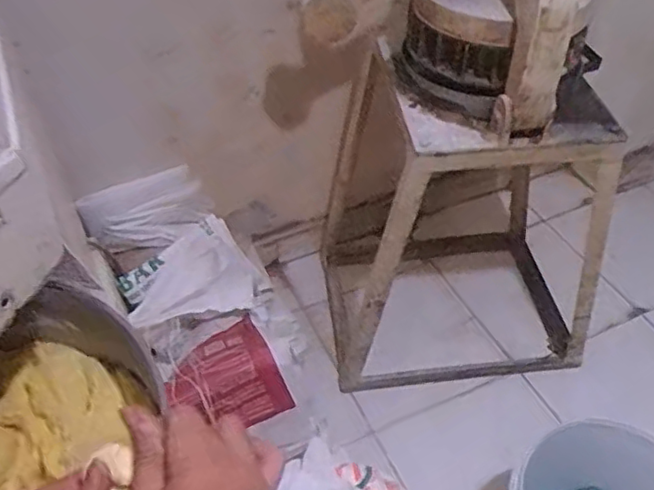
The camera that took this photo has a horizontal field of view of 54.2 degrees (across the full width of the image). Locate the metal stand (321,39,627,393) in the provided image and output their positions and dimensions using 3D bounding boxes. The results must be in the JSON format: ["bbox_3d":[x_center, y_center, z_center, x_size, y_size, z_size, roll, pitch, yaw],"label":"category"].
[{"bbox_3d":[0.301,-0.137,1.495,0.591,0.730,0.616,-3,45,-4],"label":"metal stand"}]

